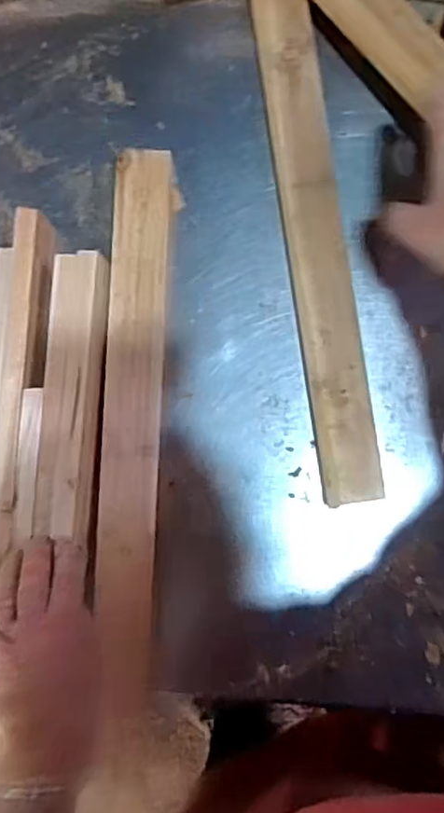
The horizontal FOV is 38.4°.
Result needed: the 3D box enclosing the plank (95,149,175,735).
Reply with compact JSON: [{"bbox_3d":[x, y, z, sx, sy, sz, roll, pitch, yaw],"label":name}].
[{"bbox_3d":[-0.077,0.018,0.571,0.055,0.026,0.495,1,85,-2],"label":"plank"}]

